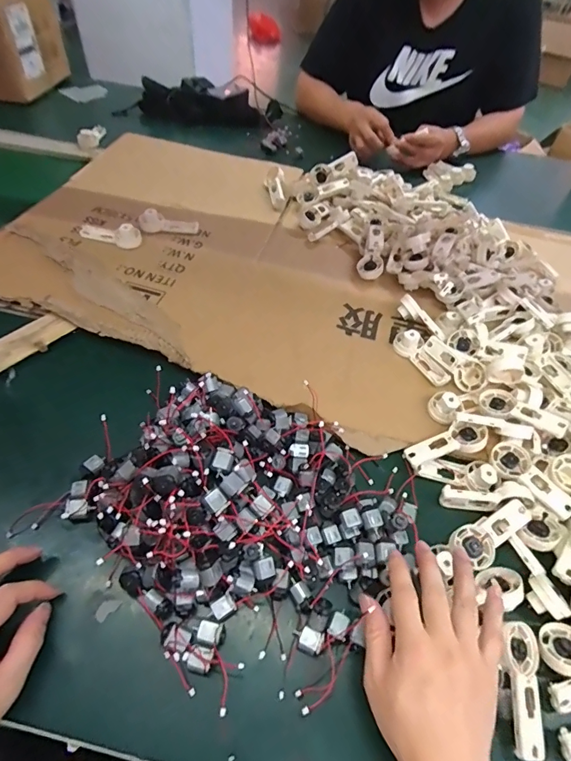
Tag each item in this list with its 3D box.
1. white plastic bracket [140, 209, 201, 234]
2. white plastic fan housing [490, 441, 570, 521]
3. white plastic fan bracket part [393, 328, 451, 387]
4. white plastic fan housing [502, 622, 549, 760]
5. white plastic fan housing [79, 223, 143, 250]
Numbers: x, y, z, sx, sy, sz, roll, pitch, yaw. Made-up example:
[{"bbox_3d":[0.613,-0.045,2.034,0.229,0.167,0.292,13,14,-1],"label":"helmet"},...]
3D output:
[{"bbox_3d":[-0.191,-0.264,0.704,0.095,0.029,0.028,10,52,4],"label":"white plastic bracket"},{"bbox_3d":[0.266,0.106,0.458,0.043,0.015,0.094,-24,57,-21],"label":"white plastic fan housing"},{"bbox_3d":[0.182,-0.034,0.565,0.031,0.024,0.093,-28,59,-23],"label":"white plastic fan bracket part"},{"bbox_3d":[0.204,0.256,0.354,0.035,0.018,0.092,7,52,2],"label":"white plastic fan housing"},{"bbox_3d":[-0.274,-0.233,0.667,0.096,0.022,0.034,18,53,10],"label":"white plastic fan housing"}]

